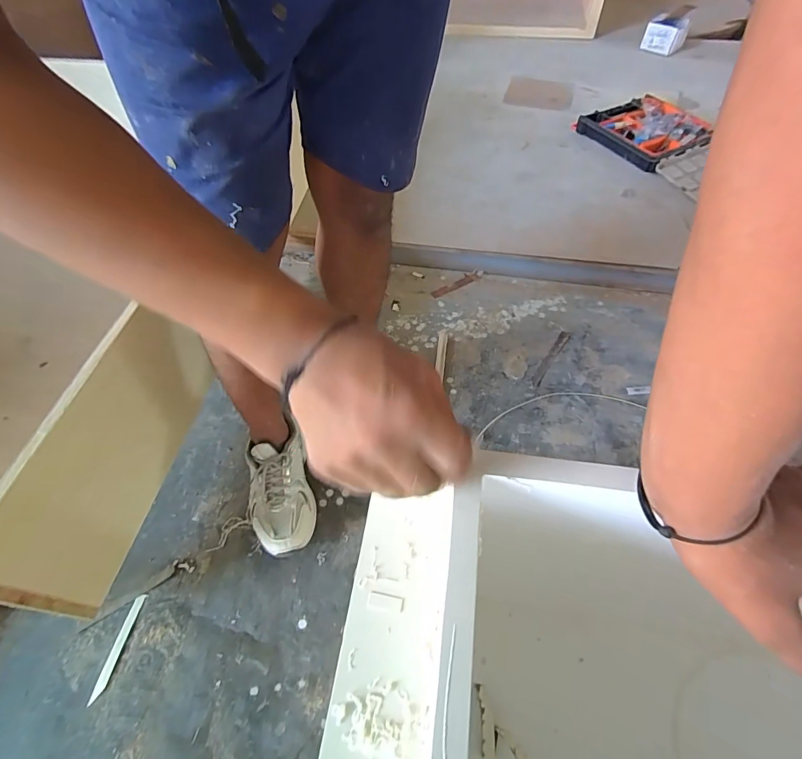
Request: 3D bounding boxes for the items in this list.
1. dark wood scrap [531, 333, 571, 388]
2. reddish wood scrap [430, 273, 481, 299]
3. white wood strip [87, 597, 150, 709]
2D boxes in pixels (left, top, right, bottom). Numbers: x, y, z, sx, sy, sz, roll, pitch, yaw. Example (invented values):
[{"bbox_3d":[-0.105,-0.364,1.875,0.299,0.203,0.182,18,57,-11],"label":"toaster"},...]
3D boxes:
[{"bbox_3d":[0.331,-0.048,0.952,0.020,0.008,0.173,28,60,20],"label":"dark wood scrap"},{"bbox_3d":[0.139,-0.242,1.096,0.141,0.005,0.028,-28,60,-16],"label":"reddish wood scrap"},{"bbox_3d":[-0.431,0.406,0.659,0.017,0.005,0.142,8,55,8],"label":"white wood strip"}]

